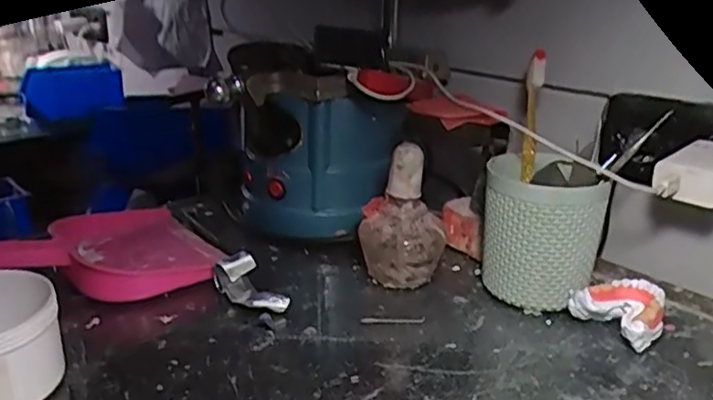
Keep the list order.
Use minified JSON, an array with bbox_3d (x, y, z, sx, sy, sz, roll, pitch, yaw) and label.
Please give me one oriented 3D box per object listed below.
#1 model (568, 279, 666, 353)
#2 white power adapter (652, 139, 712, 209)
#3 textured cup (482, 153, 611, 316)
[{"bbox_3d":[0.201,0.084,0.491,0.051,0.034,0.061,-13,25,-33],"label":"model"},{"bbox_3d":[0.277,-0.023,0.514,0.077,0.034,0.053,-17,27,-39],"label":"white power adapter"},{"bbox_3d":[0.150,0.027,0.529,0.091,0.112,0.085,6,21,14],"label":"textured cup"}]

